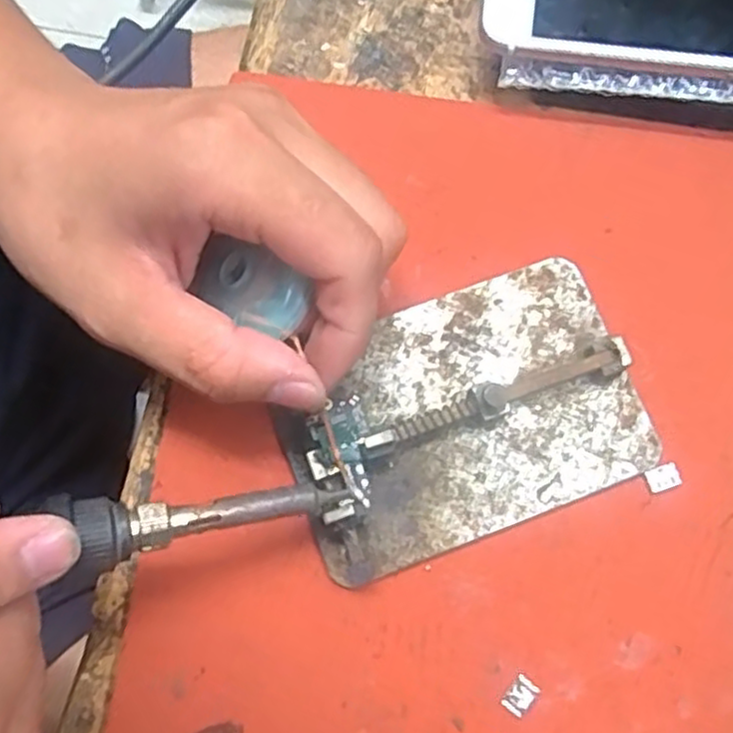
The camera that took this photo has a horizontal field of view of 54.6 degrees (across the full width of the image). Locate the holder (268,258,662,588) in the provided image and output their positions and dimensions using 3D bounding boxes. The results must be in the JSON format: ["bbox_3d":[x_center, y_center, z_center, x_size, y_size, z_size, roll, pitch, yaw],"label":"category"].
[{"bbox_3d":[0.031,0.015,0.232,0.114,0.020,0.079,-20,78,-5],"label":"holder"}]

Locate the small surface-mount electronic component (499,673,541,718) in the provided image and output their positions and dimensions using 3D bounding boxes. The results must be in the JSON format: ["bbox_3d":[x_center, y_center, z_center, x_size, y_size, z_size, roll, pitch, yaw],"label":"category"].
[{"bbox_3d":[0.048,0.102,0.219,0.008,0.004,0.011,36,79,7],"label":"small surface-mount electronic component"}]

